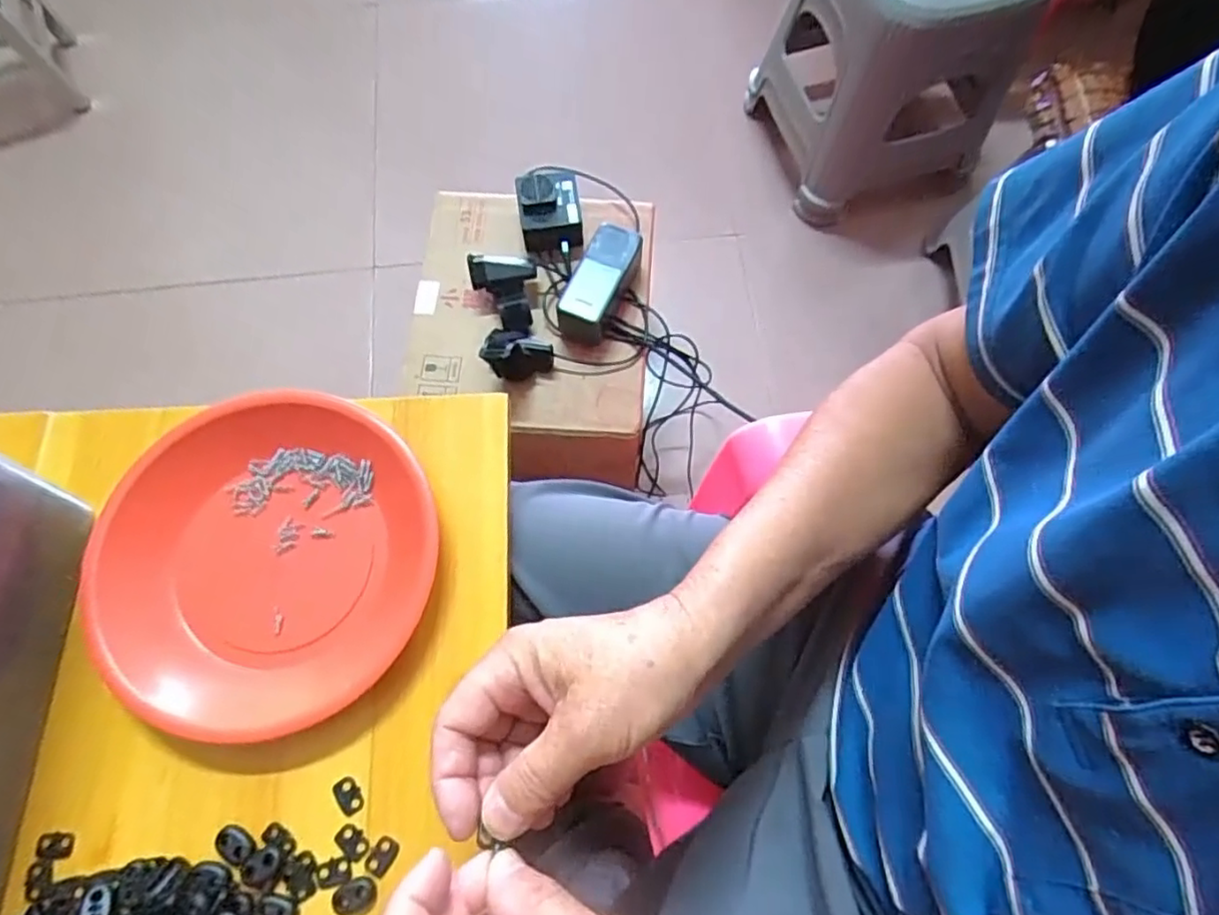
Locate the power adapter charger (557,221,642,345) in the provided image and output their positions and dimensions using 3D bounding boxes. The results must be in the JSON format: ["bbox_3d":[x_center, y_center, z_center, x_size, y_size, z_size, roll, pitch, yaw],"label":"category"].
[{"bbox_3d":[-0.011,-0.203,0.740,0.059,0.049,0.136,21,73,8],"label":"power adapter charger"}]

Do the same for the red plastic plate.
[{"bbox_3d":[-0.198,0.059,0.378,0.184,0.032,0.195,0,71,0],"label":"red plastic plate"}]

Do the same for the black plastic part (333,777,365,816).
[{"bbox_3d":[-0.143,0.186,0.349,0.013,0.004,0.020,-32,74,-10],"label":"black plastic part"}]

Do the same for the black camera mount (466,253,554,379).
[{"bbox_3d":[-0.111,-0.163,0.718,0.074,0.067,0.154,-12,71,-3],"label":"black camera mount"}]

